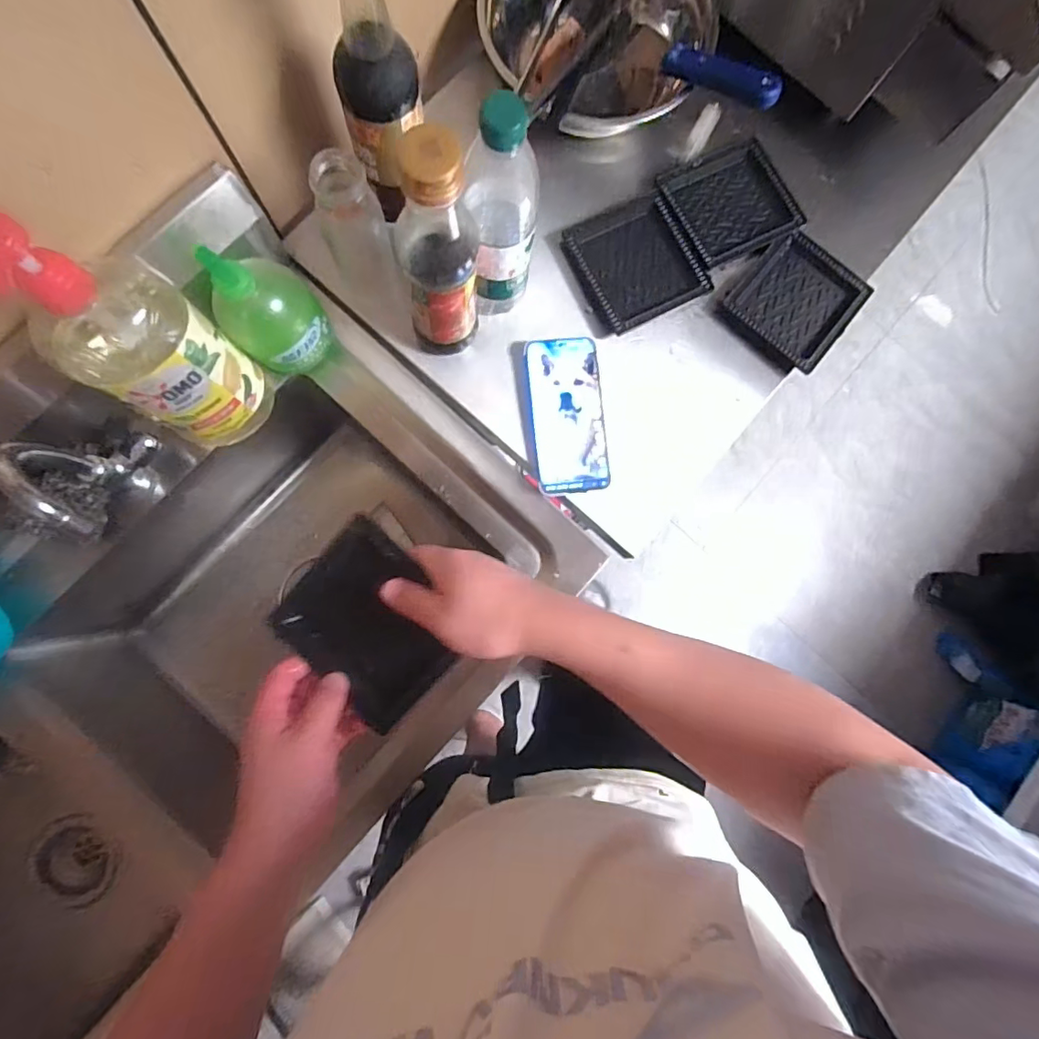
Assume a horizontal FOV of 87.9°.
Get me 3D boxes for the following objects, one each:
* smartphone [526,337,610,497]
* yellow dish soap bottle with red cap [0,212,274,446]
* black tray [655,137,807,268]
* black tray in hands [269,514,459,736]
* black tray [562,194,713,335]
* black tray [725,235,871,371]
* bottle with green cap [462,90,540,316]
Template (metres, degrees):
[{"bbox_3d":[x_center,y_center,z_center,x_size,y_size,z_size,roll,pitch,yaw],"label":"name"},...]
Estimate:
[{"bbox_3d":[0.051,-0.111,0.568,0.075,0.007,0.166,-5,85,-5],"label":"smartphone"},{"bbox_3d":[-0.308,-0.140,0.452,0.093,0.263,0.100,30,83,-1],"label":"yellow dish soap bottle with red cap"},{"bbox_3d":[0.243,-0.365,0.617,0.135,0.013,0.122,-27,87,-7],"label":"black tray"},{"bbox_3d":[-0.118,0.084,0.423,0.133,0.018,0.127,43,104,6],"label":"black tray in hands"},{"bbox_3d":[0.126,-0.285,0.599,0.122,0.017,0.133,-28,87,-7],"label":"black tray"},{"bbox_3d":[0.317,-0.252,0.609,0.122,0.017,0.142,42,83,0],"label":"black tray"},{"bbox_3d":[-0.015,-0.258,0.477,0.060,0.236,0.064,0,85,-5],"label":"bottle with green cap"}]

